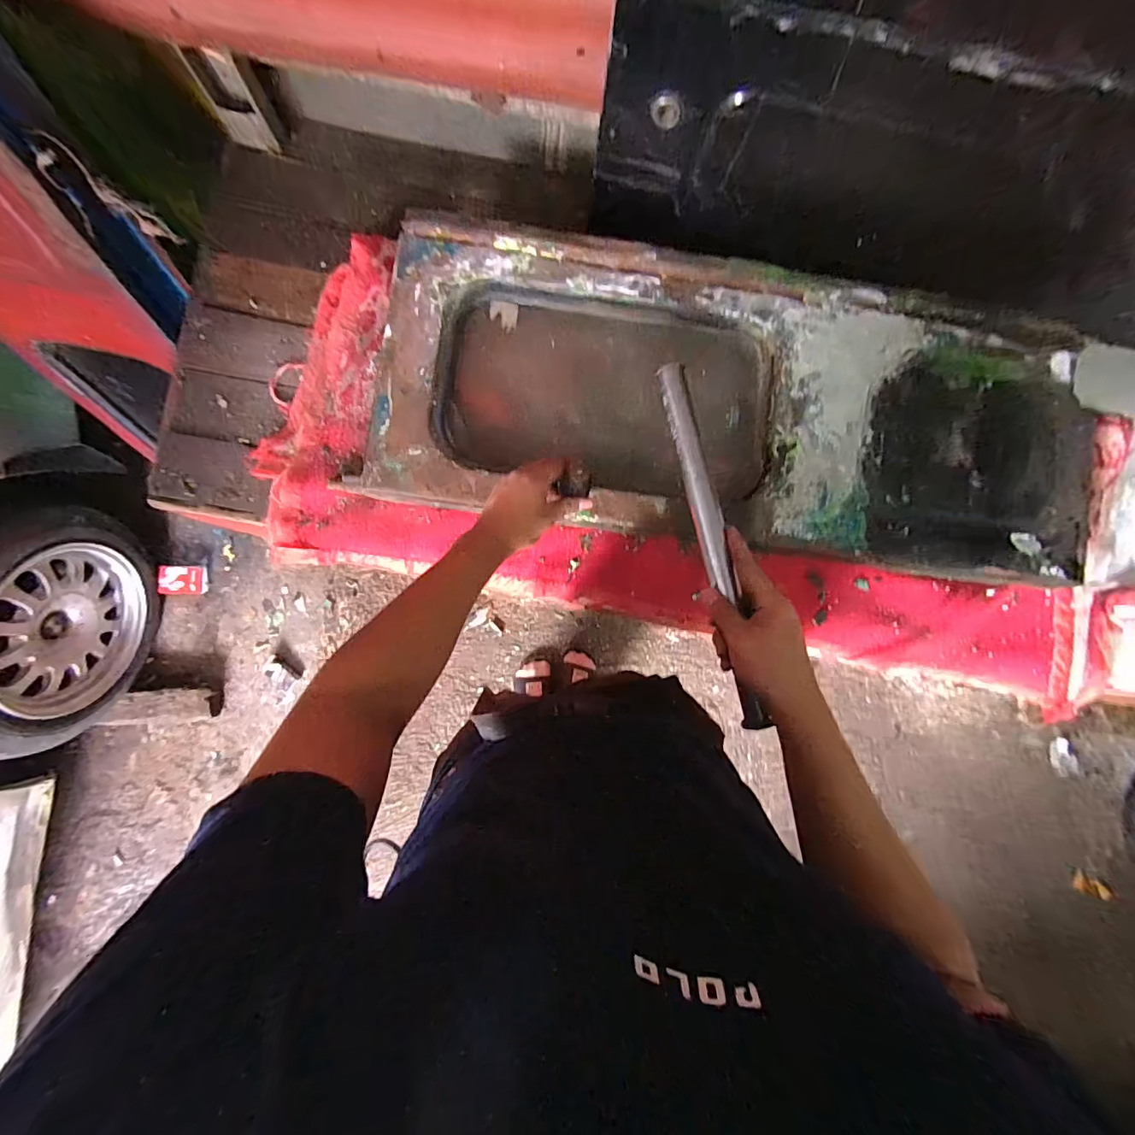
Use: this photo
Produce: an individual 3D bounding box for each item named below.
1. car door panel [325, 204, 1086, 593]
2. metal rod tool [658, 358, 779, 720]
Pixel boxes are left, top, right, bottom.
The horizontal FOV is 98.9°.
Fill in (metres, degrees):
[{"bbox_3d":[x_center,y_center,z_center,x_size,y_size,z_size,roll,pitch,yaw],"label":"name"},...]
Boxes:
[{"bbox_3d":[0.240,-0.217,0.668,0.979,0.060,0.375,9,82,-2],"label":"car door panel"},{"bbox_3d":[0.135,-0.020,0.436,0.025,0.030,0.336,-13,89,-7],"label":"metal rod tool"}]

